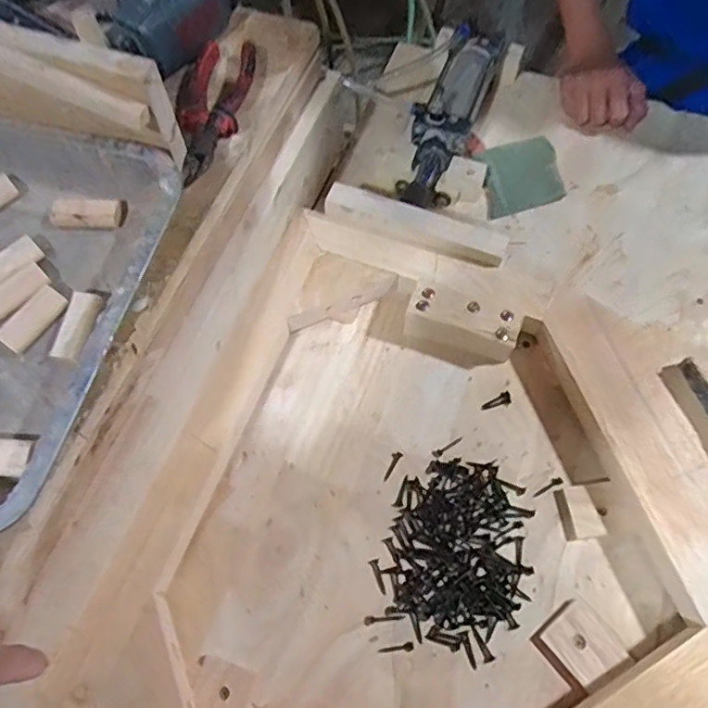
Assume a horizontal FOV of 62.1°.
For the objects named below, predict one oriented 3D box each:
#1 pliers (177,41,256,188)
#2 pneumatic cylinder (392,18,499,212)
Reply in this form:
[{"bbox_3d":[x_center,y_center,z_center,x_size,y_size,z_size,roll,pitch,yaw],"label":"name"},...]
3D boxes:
[{"bbox_3d":[-0.131,-0.216,0.510,0.064,0.025,0.152,10,66,6],"label":"pliers"},{"bbox_3d":[0.108,-0.270,0.671,0.067,0.074,0.223,18,67,9],"label":"pneumatic cylinder"}]

